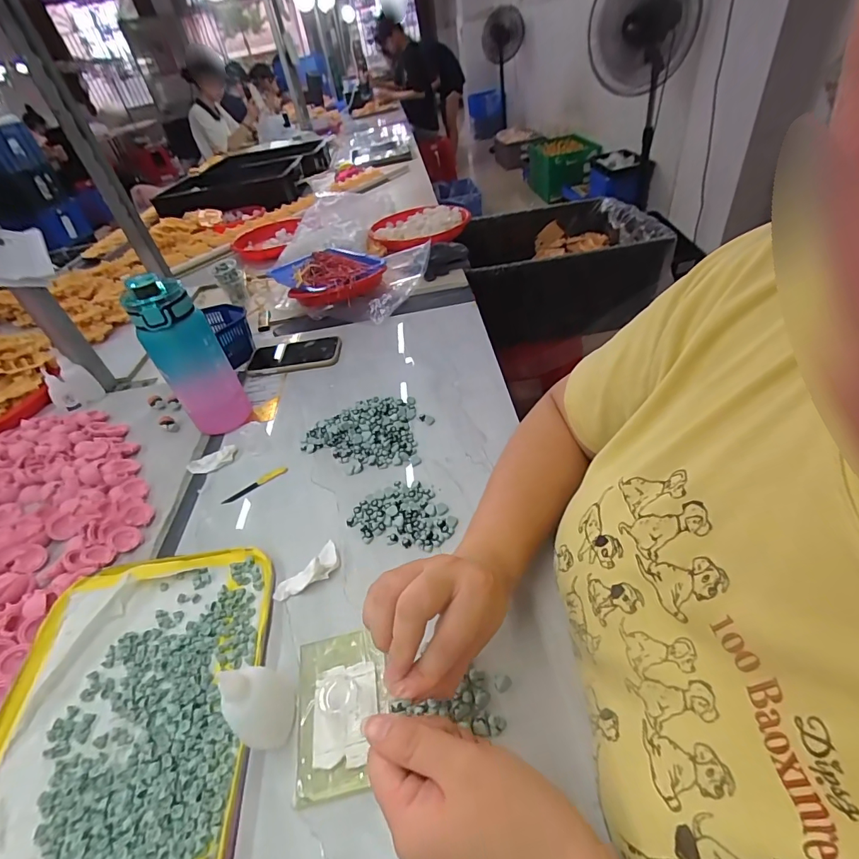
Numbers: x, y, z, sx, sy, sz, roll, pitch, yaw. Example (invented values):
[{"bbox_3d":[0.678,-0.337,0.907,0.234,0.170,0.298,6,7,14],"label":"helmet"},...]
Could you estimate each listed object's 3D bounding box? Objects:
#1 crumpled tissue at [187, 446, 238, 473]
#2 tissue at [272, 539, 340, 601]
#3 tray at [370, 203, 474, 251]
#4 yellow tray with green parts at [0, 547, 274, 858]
[{"bbox_3d":[-0.278,0.041,0.562,0.062,0.011,0.028,-22,43,-17],"label":"crumpled tissue"},{"bbox_3d":[-0.116,0.135,0.413,0.067,0.025,0.026,-32,46,-26],"label":"tissue"},{"bbox_3d":[-0.031,-0.504,1.081,0.239,0.042,0.247,15,45,24],"label":"tray"},{"bbox_3d":[-0.242,0.223,0.342,0.208,0.017,0.271,-9,41,-3],"label":"yellow tray with green parts"}]

